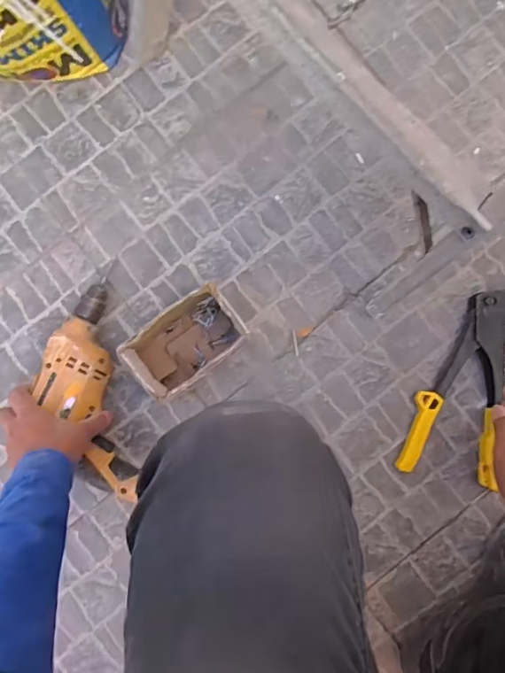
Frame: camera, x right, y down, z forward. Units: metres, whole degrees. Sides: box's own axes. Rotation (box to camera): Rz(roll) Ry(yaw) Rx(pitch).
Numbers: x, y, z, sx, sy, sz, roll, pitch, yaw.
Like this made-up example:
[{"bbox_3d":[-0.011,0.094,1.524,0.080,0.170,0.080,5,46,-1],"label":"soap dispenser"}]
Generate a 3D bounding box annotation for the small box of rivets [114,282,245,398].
[{"bbox_3d":[-0.076,0.009,0.612,0.130,0.092,0.083,-37,88,0],"label":"small box of rivets"}]

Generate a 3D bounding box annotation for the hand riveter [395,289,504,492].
[{"bbox_3d":[0.287,0.066,0.643,0.124,0.033,0.260,25,93,1],"label":"hand riveter"}]

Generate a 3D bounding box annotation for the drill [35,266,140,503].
[{"bbox_3d":[-0.204,0.063,0.619,0.088,0.060,0.276,-13,83,0],"label":"drill"}]

